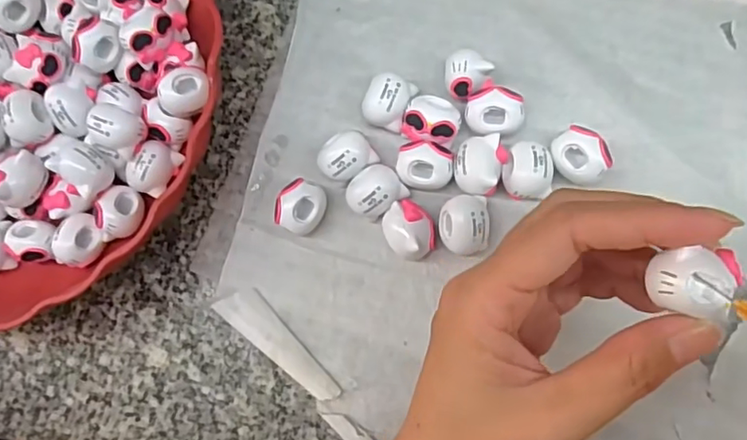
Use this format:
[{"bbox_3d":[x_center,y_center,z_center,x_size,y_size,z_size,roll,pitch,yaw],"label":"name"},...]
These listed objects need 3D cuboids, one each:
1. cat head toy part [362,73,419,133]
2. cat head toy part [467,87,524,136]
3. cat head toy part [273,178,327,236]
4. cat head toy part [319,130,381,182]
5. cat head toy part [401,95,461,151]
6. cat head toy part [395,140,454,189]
[{"bbox_3d":[0.008,-0.054,0.266,0.019,0.024,0.024,21,84,12],"label":"cat head toy part"},{"bbox_3d":[0.055,-0.048,0.256,0.025,0.020,0.021,7,82,10],"label":"cat head toy part"},{"bbox_3d":[-0.033,-0.006,0.263,0.021,0.019,0.023,-2,80,9],"label":"cat head toy part"},{"bbox_3d":[-0.012,-0.029,0.263,0.024,0.022,0.019,-34,77,2],"label":"cat head toy part"},{"bbox_3d":[0.027,-0.045,0.259,0.025,0.021,0.021,11,83,11],"label":"cat head toy part"},{"bbox_3d":[0.024,-0.024,0.256,0.024,0.018,0.020,7,82,10],"label":"cat head toy part"}]

